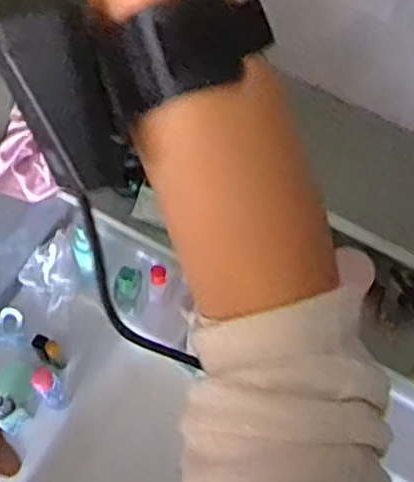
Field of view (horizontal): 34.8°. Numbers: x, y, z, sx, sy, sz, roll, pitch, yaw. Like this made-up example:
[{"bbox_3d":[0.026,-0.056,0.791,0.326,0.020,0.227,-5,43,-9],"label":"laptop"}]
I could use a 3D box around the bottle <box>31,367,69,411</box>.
[{"bbox_3d":[-0.212,0.198,0.894,0.031,0.120,0.039,-35,71,-18],"label":"bottle"}]

